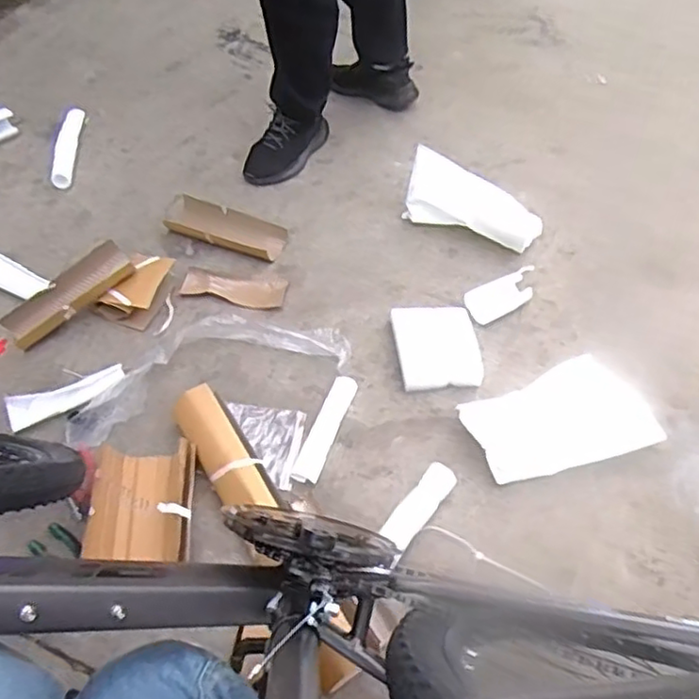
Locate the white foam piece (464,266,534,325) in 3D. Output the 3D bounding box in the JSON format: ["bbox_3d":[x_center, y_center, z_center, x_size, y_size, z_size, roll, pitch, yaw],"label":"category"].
[{"bbox_3d":[0.311,-0.107,1.328,0.182,0.033,0.076,-25,58,-19],"label":"white foam piece"}]

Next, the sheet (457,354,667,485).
[{"bbox_3d":[0.366,0.113,1.158,0.332,0.034,0.196,-16,55,-13],"label":"sheet"}]

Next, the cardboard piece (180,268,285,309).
[{"bbox_3d":[-0.236,-0.124,1.351,0.209,0.014,0.094,4,53,1],"label":"cardboard piece"}]

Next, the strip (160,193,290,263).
[{"bbox_3d":[-0.273,-0.268,1.429,0.282,0.021,0.103,20,55,13],"label":"strip"}]

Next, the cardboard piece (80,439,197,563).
[{"bbox_3d":[-0.312,0.239,1.018,0.144,0.078,0.186,-3,54,-3],"label":"cardboard piece"}]

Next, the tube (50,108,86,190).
[{"bbox_3d":[-0.688,-0.493,1.607,0.051,0.035,0.276,-4,54,-4],"label":"tube"}]

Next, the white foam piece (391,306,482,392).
[{"bbox_3d":[0.165,-0.008,1.259,0.153,0.014,0.189,-5,54,-5],"label":"white foam piece"}]

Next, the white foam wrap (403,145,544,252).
[{"bbox_3d":[0.267,-0.312,1.437,0.304,0.135,0.109,27,57,18],"label":"white foam wrap"}]

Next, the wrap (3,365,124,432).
[{"bbox_3d":[-0.502,0.075,1.173,0.200,0.024,0.064,-28,59,-20],"label":"wrap"}]

